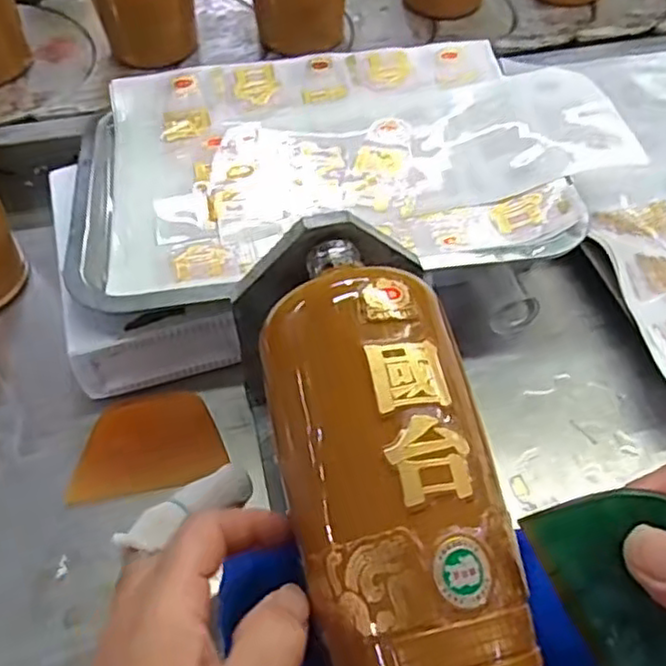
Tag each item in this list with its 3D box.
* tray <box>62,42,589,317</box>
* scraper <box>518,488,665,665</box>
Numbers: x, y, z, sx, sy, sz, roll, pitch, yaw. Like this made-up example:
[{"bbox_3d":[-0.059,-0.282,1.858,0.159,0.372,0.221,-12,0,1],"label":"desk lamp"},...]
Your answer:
[{"bbox_3d":[-0.012,-0.111,0.440,0.297,0.024,0.205,-6,58,-4],"label":"tray"},{"bbox_3d":[0.111,0.095,0.234,0.052,0.004,0.093,-29,89,-3],"label":"scraper"}]

